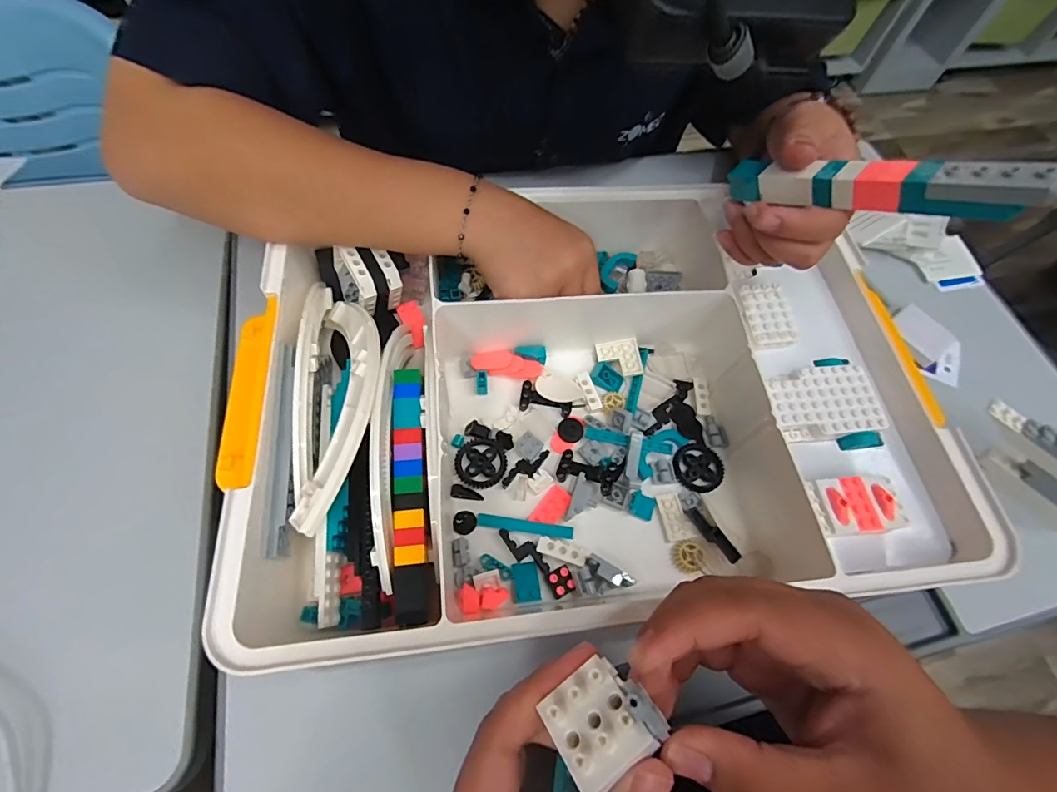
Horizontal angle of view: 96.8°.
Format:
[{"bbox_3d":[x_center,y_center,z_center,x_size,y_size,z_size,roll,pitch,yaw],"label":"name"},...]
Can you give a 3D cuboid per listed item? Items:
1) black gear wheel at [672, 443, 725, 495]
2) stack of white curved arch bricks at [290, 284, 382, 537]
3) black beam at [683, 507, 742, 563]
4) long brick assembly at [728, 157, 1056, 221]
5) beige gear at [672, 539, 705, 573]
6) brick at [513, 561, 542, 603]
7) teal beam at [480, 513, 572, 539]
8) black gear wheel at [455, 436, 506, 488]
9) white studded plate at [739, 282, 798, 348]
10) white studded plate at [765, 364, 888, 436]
[{"bbox_3d":[0.123,0.051,0.338,0.035,0.005,0.035,2,64,-4],"label":"black gear wheel"},{"bbox_3d":[-0.117,-0.010,0.291,0.053,0.034,0.181,-9,55,-6],"label":"stack of white curved arch bricks"},{"bbox_3d":[0.121,0.091,0.309,0.009,0.009,0.041,-32,54,-15],"label":"black beam"},{"bbox_3d":[0.159,-0.101,0.223,0.012,0.023,0.133,-41,42,-17],"label":"long brick assembly"},{"bbox_3d":[0.105,0.105,0.308,0.018,0.007,0.020,4,64,-3],"label":"beige gear"},{"bbox_3d":[-0.001,0.115,0.291,0.016,0.007,0.023,-6,65,-8],"label":"brick"},{"bbox_3d":[-0.002,0.085,0.309,0.063,0.007,0.009,10,64,0],"label":"teal beam"},{"bbox_3d":[-0.033,0.046,0.327,0.035,0.004,0.035,2,64,-4],"label":"black gear wheel"},{"bbox_3d":[0.167,-0.058,0.331,0.034,0.007,0.048,-7,68,-2],"label":"white studded plate"},{"bbox_3d":[0.194,0.003,0.309,0.069,0.006,0.046,-3,65,-6],"label":"white studded plate"}]

